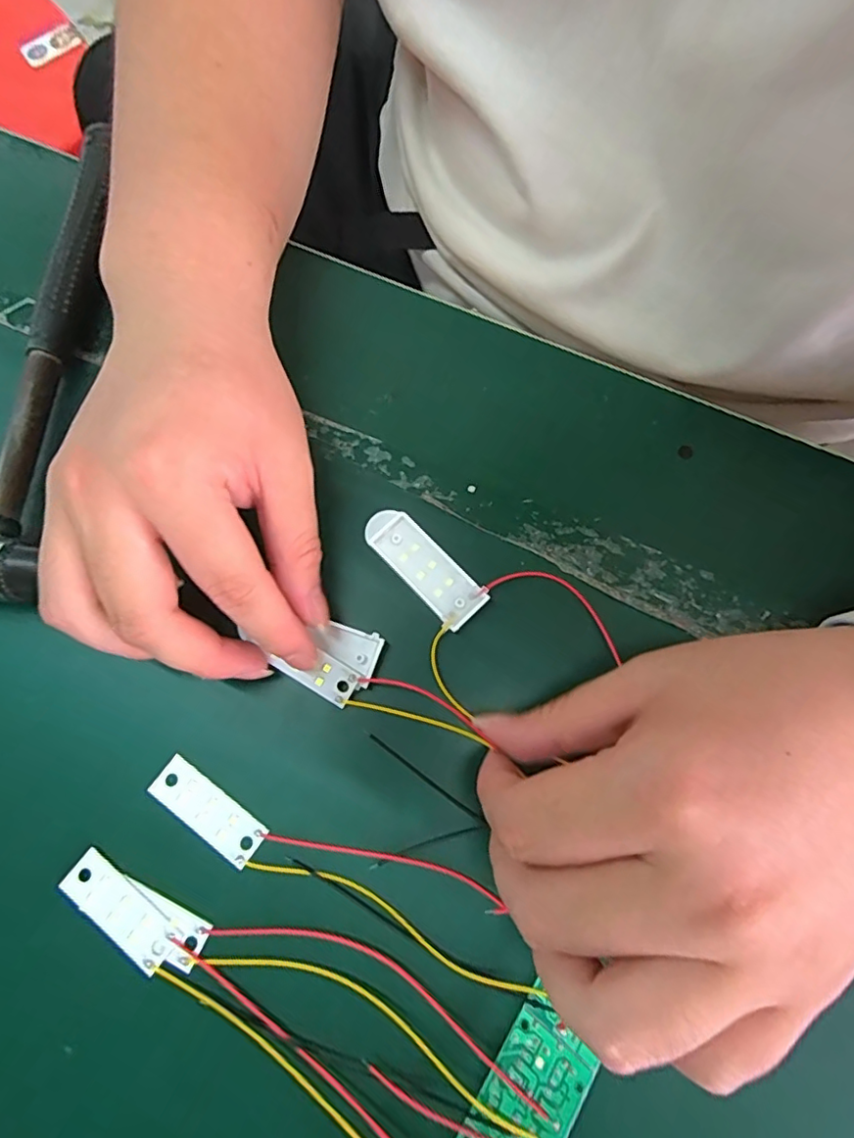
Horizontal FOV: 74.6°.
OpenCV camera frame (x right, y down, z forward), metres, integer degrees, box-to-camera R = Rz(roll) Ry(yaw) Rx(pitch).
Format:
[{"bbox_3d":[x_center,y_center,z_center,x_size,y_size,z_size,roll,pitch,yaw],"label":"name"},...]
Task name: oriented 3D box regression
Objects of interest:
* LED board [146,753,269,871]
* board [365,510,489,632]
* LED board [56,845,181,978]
[{"bbox_3d":[-0.081,0.089,0.205,0.046,0.004,0.017,35,78,9],"label":"LED board"},{"bbox_3d":[-0.002,-0.002,0.228,0.020,0.006,0.057,-43,79,-10],"label":"board"},{"bbox_3d":[-0.109,0.120,0.197,0.045,0.004,0.017,36,78,10],"label":"LED board"}]

